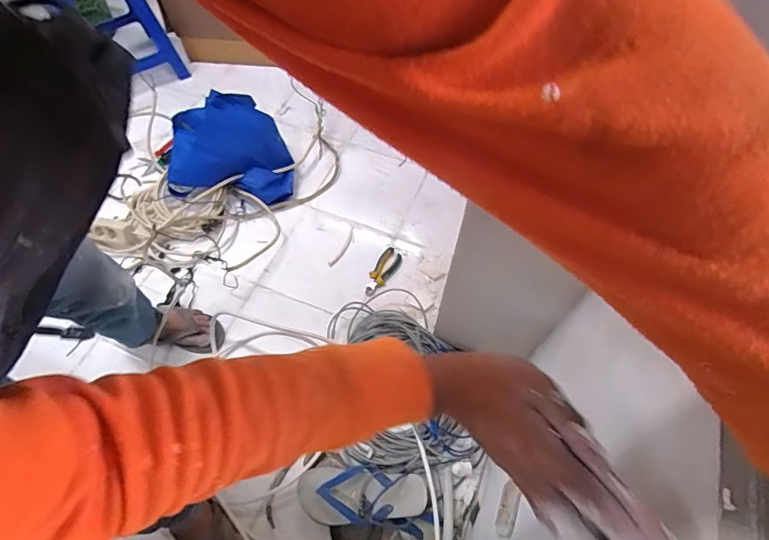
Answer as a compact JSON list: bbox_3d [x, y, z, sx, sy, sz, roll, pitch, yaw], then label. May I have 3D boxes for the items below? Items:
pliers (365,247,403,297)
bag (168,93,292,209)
[{"bbox_3d":[-0.004,0.006,1.262,0.062,0.020,0.167,27,64,14],"label":"pliers"},{"bbox_3d":[-0.475,-0.378,1.347,0.374,0.174,0.283,4,61,3],"label":"bag"}]

